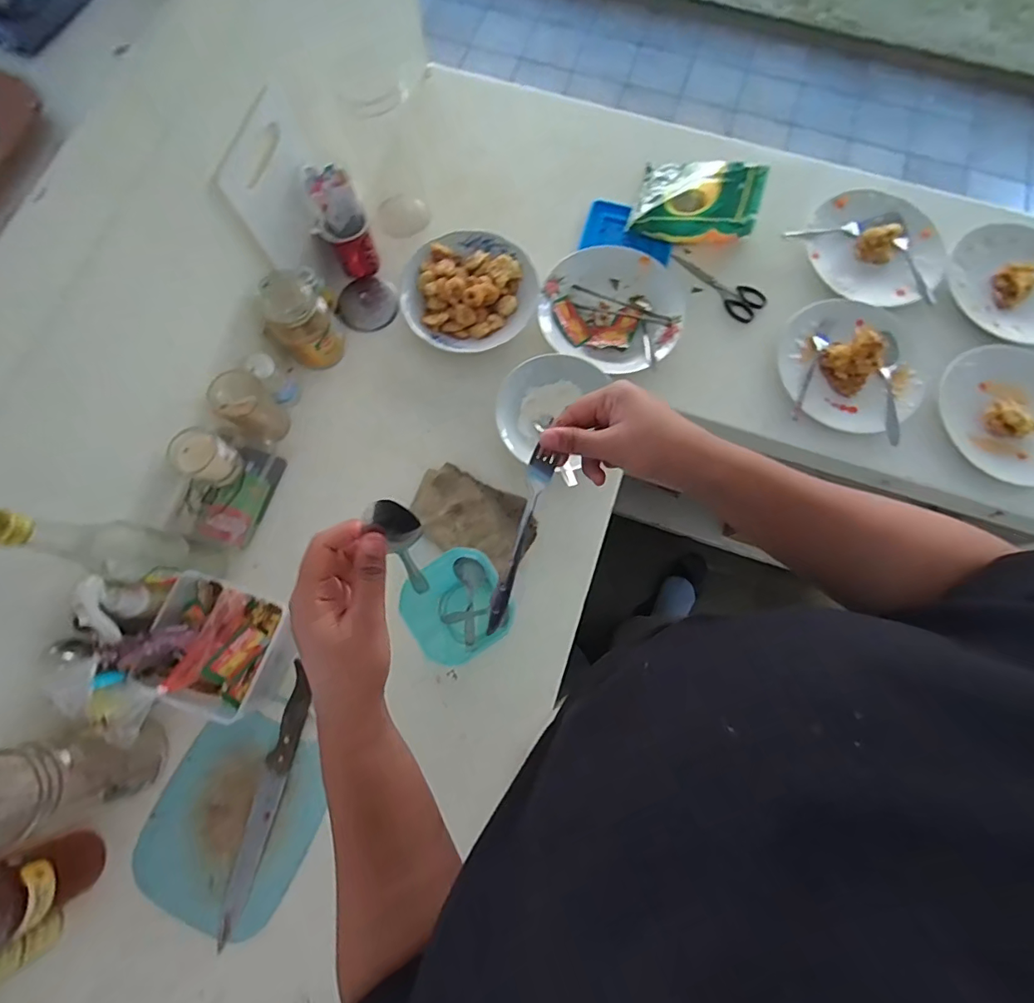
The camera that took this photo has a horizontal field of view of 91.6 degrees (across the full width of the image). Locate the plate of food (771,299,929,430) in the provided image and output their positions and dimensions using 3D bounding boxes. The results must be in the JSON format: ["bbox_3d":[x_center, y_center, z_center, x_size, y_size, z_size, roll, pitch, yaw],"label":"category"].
[{"bbox_3d":[0.476,-0.200,0.698,0.207,0.057,0.189,-1,74,2],"label":"plate of food"}]

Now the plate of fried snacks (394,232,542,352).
[{"bbox_3d":[-0.070,-0.309,0.737,0.190,0.041,0.194,-1,74,2],"label":"plate of fried snacks"}]

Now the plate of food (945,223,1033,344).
[{"bbox_3d":[0.753,-0.325,0.754,0.204,0.038,0.184,36,78,11],"label":"plate of food"}]

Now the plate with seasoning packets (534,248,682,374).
[{"bbox_3d":[0.136,-0.279,0.735,0.202,0.040,0.190,-1,74,2],"label":"plate with seasoning packets"}]

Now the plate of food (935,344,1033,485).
[{"bbox_3d":[0.697,-0.126,0.695,0.209,0.034,0.193,-1,74,2],"label":"plate of food"}]

